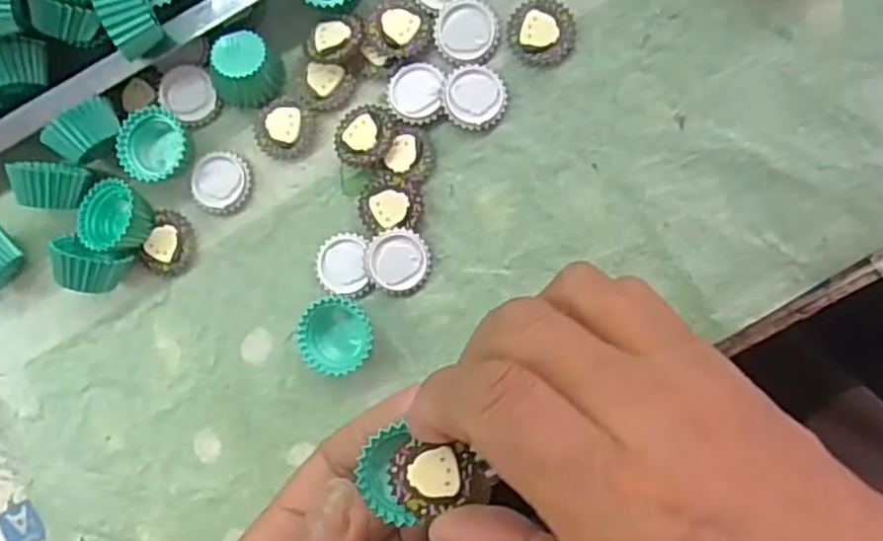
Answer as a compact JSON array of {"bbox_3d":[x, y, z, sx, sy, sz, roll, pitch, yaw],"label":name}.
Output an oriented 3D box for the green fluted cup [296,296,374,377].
[{"bbox_3d":[-0.043,0.028,0.300,0.031,0.017,0.030,0,87,7],"label":"green fluted cup"}]

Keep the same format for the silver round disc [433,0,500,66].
[{"bbox_3d":[0.010,-0.103,0.304,0.028,0.004,0.029,0,87,7],"label":"silver round disc"}]

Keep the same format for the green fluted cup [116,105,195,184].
[{"bbox_3d":[-0.129,-0.057,0.315,0.029,0.012,0.031,0,87,7],"label":"green fluted cup"}]

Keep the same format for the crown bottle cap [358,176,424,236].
[{"bbox_3d":[-0.022,-0.029,0.304,0.028,0.006,0.023,-5,86,6],"label":"crown bottle cap"}]

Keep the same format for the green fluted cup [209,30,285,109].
[{"bbox_3d":[-0.087,-0.087,0.308,0.028,0.016,0.027,0,87,7],"label":"green fluted cup"}]

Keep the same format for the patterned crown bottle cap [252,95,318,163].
[{"bbox_3d":[-0.070,-0.064,0.314,0.029,0.005,0.027,0,87,7],"label":"patterned crown bottle cap"}]

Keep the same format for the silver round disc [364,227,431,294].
[{"bbox_3d":[-0.019,-0.004,0.302,0.026,0.008,0.027,0,87,7],"label":"silver round disc"}]

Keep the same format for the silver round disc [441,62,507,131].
[{"bbox_3d":[0.014,-0.074,0.301,0.026,0.008,0.027,-2,86,6],"label":"silver round disc"}]

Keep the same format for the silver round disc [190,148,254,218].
[{"bbox_3d":[-0.099,-0.040,0.318,0.028,0.004,0.028,0,87,7],"label":"silver round disc"}]

